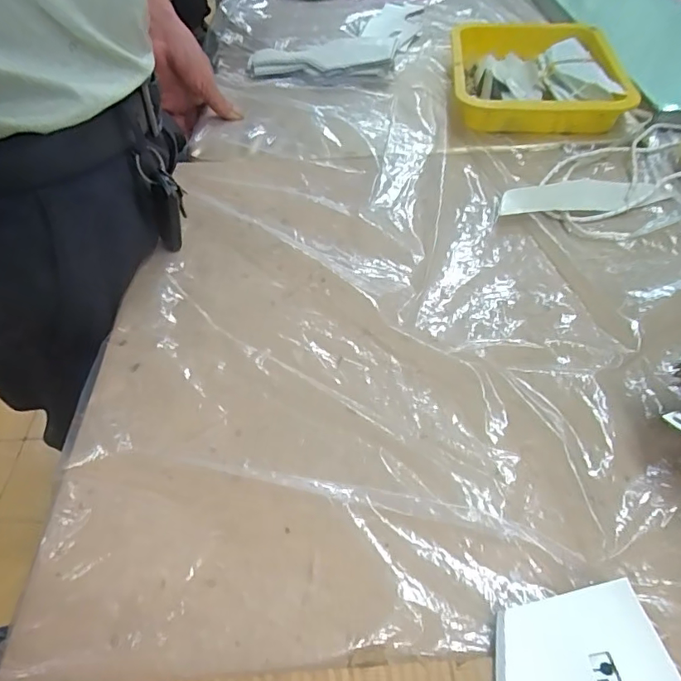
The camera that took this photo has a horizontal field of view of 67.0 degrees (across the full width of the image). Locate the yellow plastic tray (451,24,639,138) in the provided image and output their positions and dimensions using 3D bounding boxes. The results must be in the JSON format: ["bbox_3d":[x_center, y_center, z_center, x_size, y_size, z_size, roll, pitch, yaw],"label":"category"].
[{"bbox_3d":[0.249,-0.330,0.640,0.210,0.045,0.235,4,50,7],"label":"yellow plastic tray"}]

